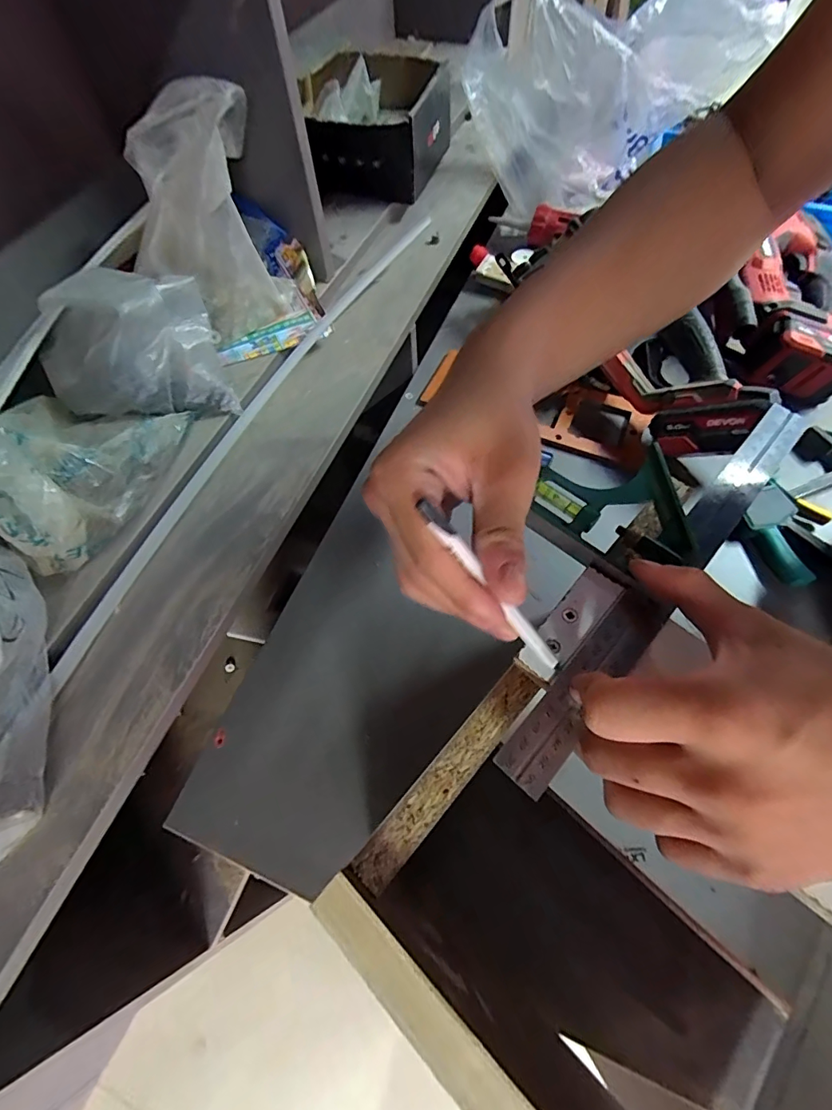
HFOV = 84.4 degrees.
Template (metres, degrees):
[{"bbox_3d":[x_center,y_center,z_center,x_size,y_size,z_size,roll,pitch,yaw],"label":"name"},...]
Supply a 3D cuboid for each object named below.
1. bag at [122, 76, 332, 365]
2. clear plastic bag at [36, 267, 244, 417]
[{"bbox_3d":[-0.202,-0.335,0.481,0.164,0.208,0.153,-16,62,-6],"label":"bag"},{"bbox_3d":[-0.274,-0.197,0.450,0.157,0.128,0.114,-28,64,-12],"label":"clear plastic bag"}]

